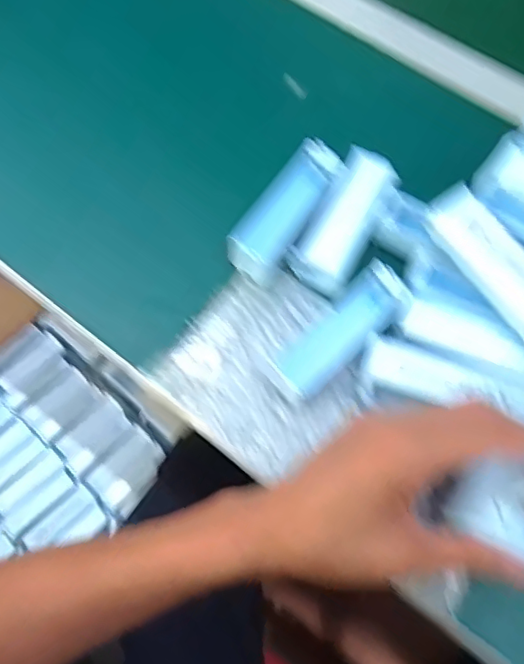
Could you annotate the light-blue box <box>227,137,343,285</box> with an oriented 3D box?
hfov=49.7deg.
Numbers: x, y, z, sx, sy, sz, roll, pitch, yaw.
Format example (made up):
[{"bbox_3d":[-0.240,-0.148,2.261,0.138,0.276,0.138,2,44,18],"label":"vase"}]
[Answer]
[{"bbox_3d":[0.017,-0.086,0.393,0.035,0.023,0.106,31,71,11],"label":"light-blue box"}]

